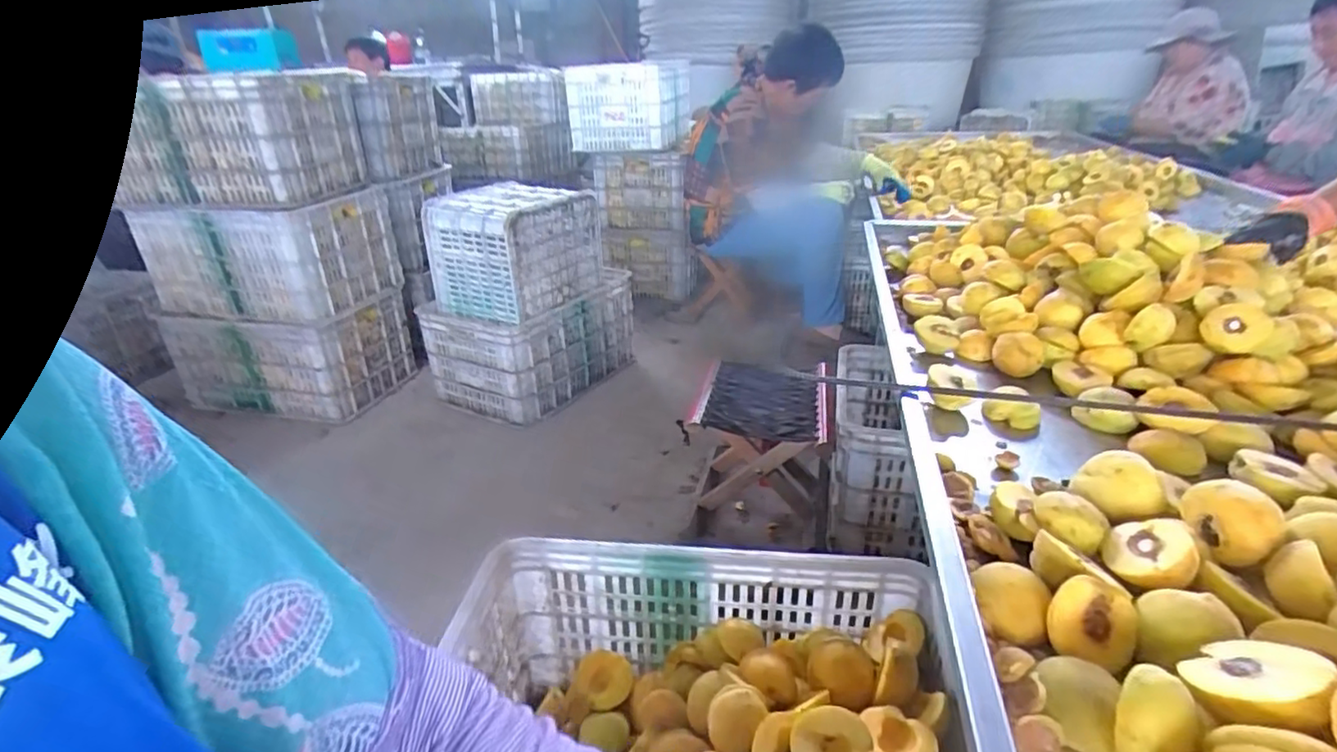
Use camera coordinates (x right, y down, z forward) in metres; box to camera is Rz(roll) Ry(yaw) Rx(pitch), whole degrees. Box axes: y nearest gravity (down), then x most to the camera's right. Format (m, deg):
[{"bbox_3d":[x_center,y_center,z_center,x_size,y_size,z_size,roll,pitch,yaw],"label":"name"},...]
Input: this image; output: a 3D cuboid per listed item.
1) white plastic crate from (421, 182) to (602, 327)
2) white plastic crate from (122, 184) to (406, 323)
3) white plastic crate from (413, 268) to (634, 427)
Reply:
[{"bbox_3d":[-0.393,-0.331,1.607,0.319,0.265,0.339,11,29,24],"label":"white plastic crate"},{"bbox_3d":[-0.979,-0.306,1.579,0.459,0.259,0.317,-2,26,0],"label":"white plastic crate"},{"bbox_3d":[-0.362,-0.095,1.755,0.330,0.293,0.497,13,30,27],"label":"white plastic crate"}]

